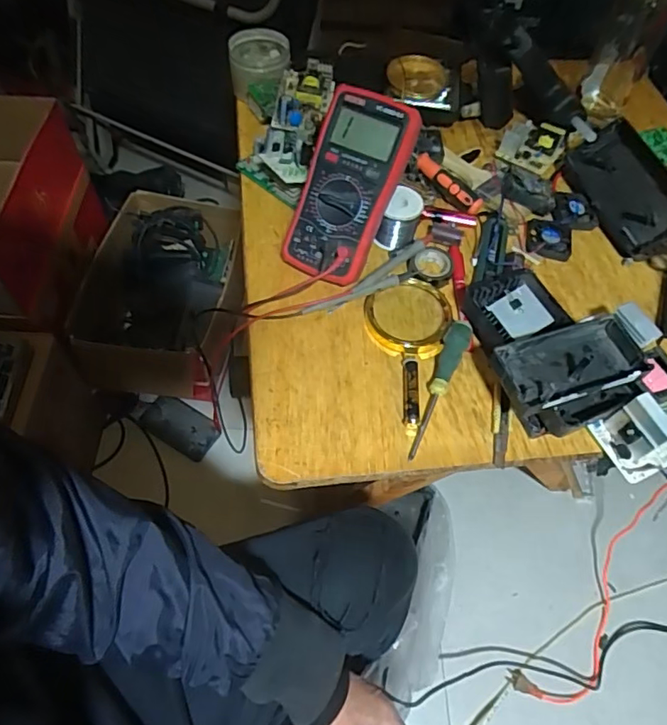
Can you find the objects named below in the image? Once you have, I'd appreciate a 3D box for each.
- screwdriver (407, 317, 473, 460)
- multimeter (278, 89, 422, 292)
[{"bbox_3d":[0.099,0.022,0.507,0.023,0.027,0.150,24,60,11],"label":"screwdriver"},{"bbox_3d":[0.012,-0.175,0.537,0.090,0.184,0.036,27,18,12],"label":"multimeter"}]

